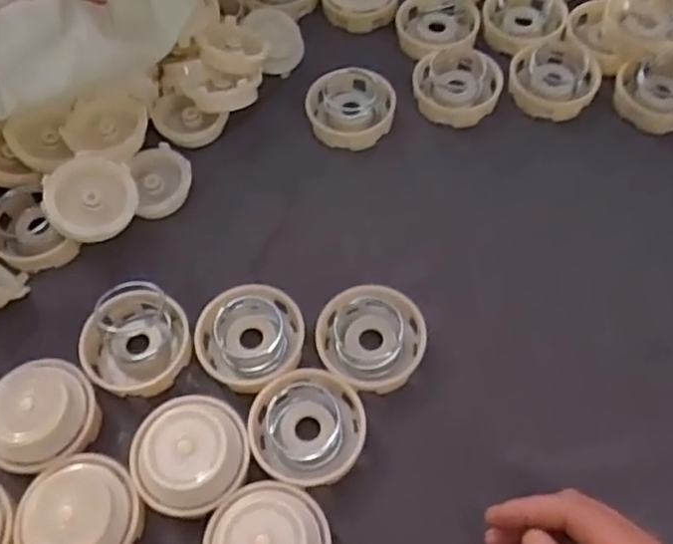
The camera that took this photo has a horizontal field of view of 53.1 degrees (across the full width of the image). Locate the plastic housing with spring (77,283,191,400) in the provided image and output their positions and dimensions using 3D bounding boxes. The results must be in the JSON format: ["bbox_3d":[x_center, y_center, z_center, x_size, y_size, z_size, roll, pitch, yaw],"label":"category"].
[{"bbox_3d":[-0.120,0.040,0.402,0.061,0.032,0.058,-1,61,2],"label":"plastic housing with spring"}]

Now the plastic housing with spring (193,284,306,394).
[{"bbox_3d":[-0.052,0.038,0.406,0.062,0.018,0.060,-1,61,2],"label":"plastic housing with spring"}]

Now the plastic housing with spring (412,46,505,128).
[{"bbox_3d":[0.091,-0.141,0.495,0.063,0.027,0.058,-1,61,2],"label":"plastic housing with spring"}]

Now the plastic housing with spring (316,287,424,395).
[{"bbox_3d":[0.021,0.037,0.399,0.061,0.020,0.059,-1,61,2],"label":"plastic housing with spring"}]

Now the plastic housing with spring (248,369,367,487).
[{"bbox_3d":[-0.016,0.085,0.378,0.061,0.015,0.064,-1,61,2],"label":"plastic housing with spring"}]

